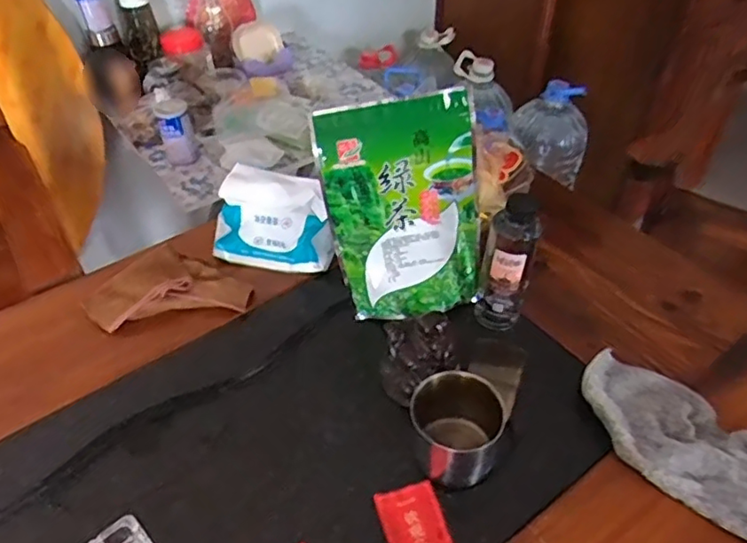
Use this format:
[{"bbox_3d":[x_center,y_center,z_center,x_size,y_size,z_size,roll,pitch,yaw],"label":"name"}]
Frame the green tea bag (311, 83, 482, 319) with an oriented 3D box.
[{"bbox_3d":[0.033,-0.056,0.698,0.178,0.254,0.099,0,44,1],"label":"green tea bag"}]

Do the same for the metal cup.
[{"bbox_3d":[0.082,0.153,0.604,0.081,0.082,0.077,0,44,0],"label":"metal cup"}]

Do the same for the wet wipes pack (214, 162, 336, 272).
[{"bbox_3d":[-0.126,-0.069,0.814,0.159,0.126,0.055,7,17,14],"label":"wet wipes pack"}]

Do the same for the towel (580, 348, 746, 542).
[{"bbox_3d":[0.318,0.171,0.600,0.245,0.049,0.112,31,52,28],"label":"towel"}]

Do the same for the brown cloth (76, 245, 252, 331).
[{"bbox_3d":[-0.258,0.016,0.777,0.196,0.035,0.113,-8,45,-8],"label":"brown cloth"}]

